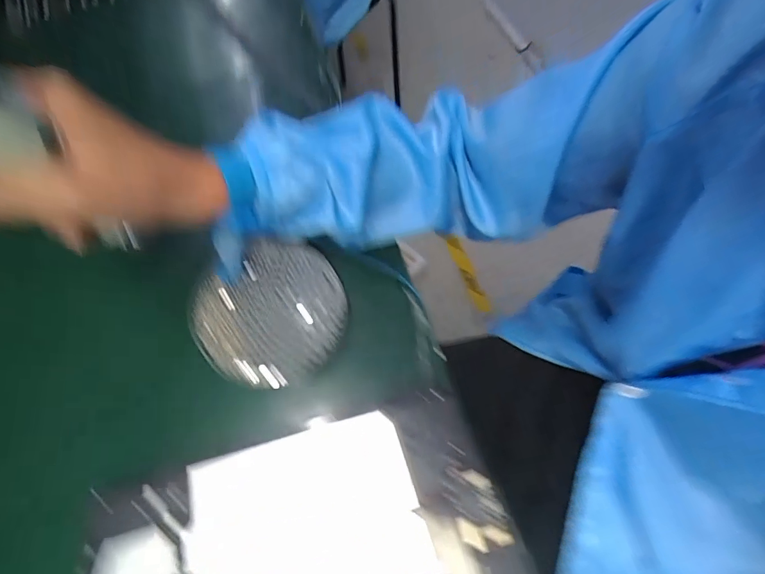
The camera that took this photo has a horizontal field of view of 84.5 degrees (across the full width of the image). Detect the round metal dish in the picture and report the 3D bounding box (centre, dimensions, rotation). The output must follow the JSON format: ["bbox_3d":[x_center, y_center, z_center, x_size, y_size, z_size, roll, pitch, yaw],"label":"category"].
[{"bbox_3d":[-0.086,0.019,0.332,0.113,0.022,0.104,-1,63,1],"label":"round metal dish"}]

